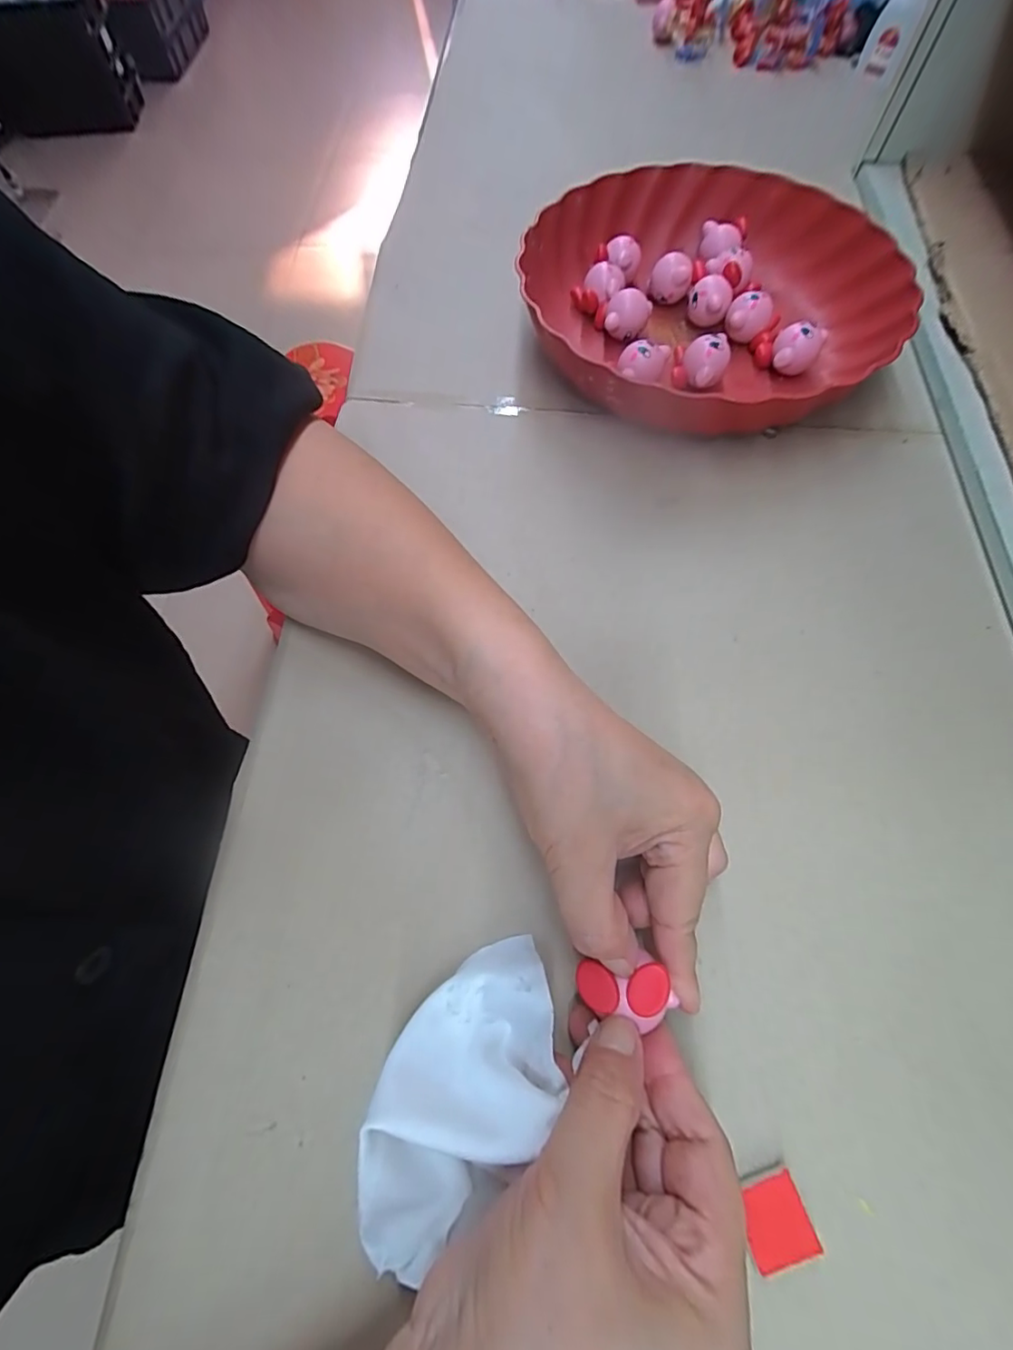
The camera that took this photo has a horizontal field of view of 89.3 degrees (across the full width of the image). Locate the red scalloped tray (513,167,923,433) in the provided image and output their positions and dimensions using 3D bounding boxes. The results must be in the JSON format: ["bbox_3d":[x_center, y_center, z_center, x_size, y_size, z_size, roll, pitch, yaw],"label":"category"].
[{"bbox_3d":[0.127,-0.261,0.354,0.243,0.044,0.238,-37,70,-14],"label":"red scalloped tray"}]

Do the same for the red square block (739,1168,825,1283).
[{"bbox_3d":[0.093,0.188,0.178,0.022,0.006,0.024,-13,66,-5],"label":"red square block"}]

